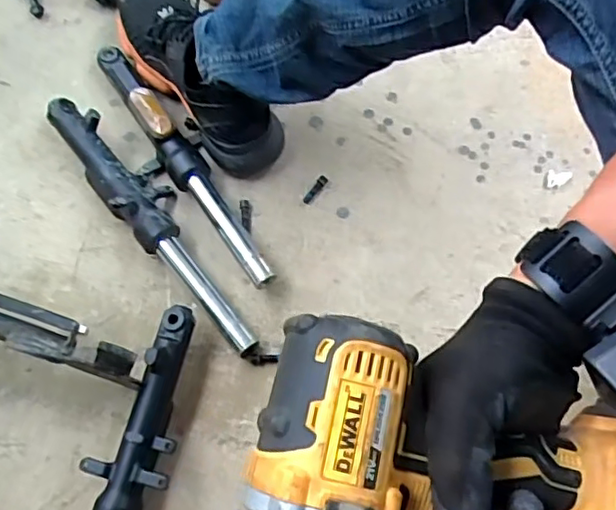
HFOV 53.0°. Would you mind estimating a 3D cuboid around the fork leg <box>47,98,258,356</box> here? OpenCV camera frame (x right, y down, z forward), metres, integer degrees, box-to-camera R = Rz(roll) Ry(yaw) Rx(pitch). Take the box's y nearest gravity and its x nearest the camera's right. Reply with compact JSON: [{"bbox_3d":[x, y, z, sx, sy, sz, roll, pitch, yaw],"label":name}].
[{"bbox_3d":[-0.166,-0.043,0.668,0.066,0.050,0.361,-39,73,-13],"label":"fork leg"}]

